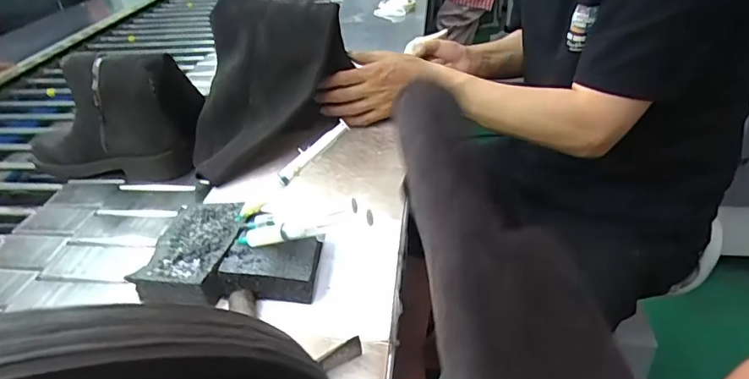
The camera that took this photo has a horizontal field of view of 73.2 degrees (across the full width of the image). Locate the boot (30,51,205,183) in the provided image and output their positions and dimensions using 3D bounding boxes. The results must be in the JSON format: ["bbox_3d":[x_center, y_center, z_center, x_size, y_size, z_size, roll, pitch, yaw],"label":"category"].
[{"bbox_3d":[-0.422,-0.118,0.799,0.279,0.189,0.109,2,34,10],"label":"boot"}]

